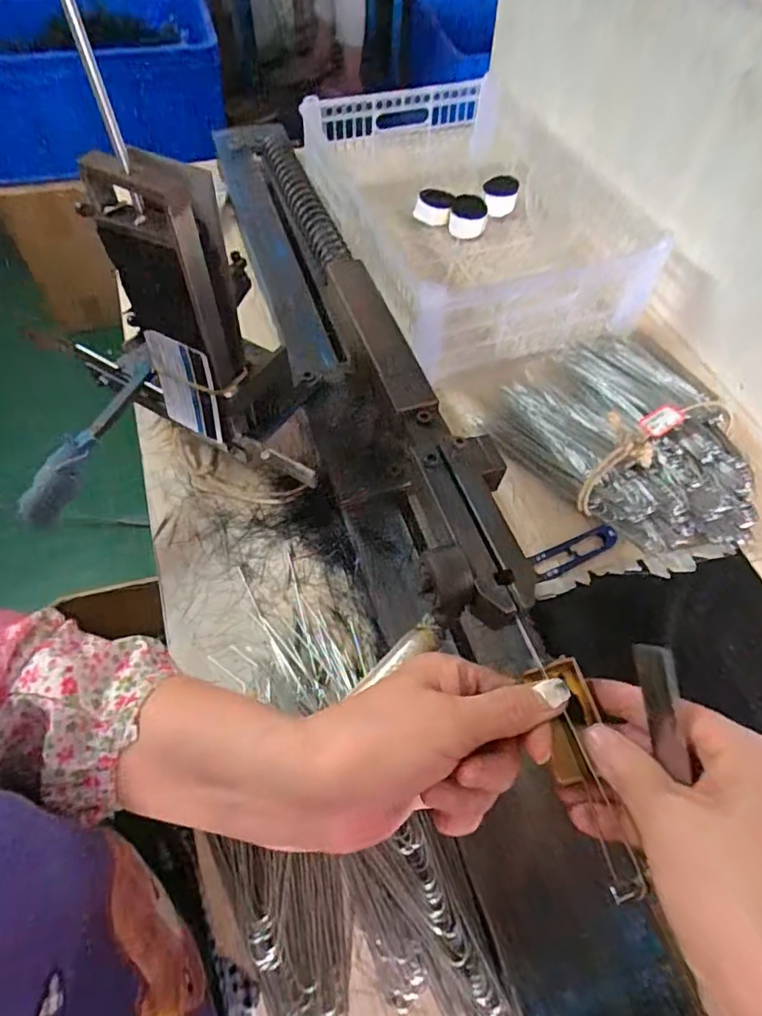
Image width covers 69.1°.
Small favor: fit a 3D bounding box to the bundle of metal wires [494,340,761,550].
[{"bbox_3d":[0.238,-0.066,0.524,0.188,0.042,0.250,-34,65,-20],"label":"bundle of metal wires"}]

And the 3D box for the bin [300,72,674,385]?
[{"bbox_3d":[0.094,-0.334,0.648,0.270,0.123,0.375,-18,61,-12],"label":"bin"}]

